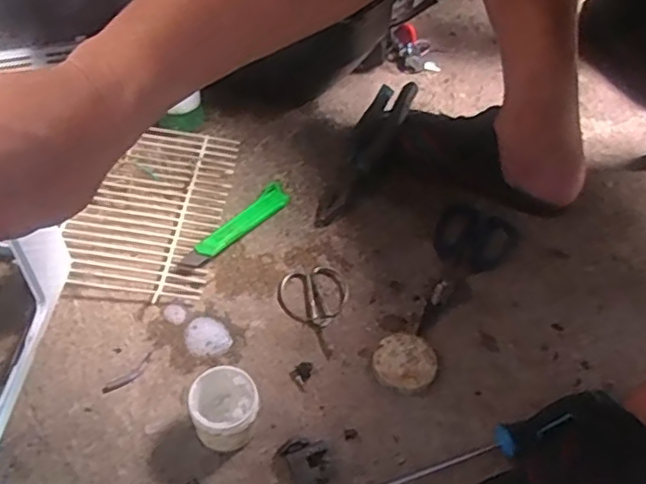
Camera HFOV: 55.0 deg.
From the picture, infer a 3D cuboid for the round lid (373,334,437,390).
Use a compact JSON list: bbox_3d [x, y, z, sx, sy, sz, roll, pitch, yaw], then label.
[{"bbox_3d":[0.075,0.111,0.573,0.054,0.014,0.052,2,50,-2],"label":"round lid"}]

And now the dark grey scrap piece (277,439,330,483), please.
[{"bbox_3d":[-0.012,0.180,0.504,0.035,0.018,0.043,-20,54,-19],"label":"dark grey scrap piece"}]

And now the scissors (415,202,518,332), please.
[{"bbox_3d":[0.144,0.025,0.647,0.081,0.017,0.171,22,52,14],"label":"scissors"}]

